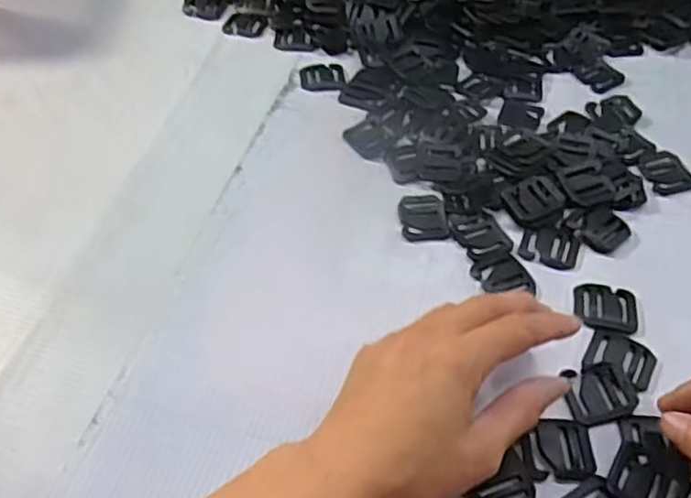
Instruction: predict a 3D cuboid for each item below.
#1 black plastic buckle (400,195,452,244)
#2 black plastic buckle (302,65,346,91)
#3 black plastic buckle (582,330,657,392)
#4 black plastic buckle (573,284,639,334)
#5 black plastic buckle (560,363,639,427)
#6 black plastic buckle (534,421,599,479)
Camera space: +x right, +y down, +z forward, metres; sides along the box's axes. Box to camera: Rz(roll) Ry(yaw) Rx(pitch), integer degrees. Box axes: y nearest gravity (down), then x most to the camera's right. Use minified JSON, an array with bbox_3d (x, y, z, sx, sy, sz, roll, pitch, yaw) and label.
[{"bbox_3d":[0.050,-0.021,0.425,0.029,0.004,0.036,-3,50,-3],"label":"black plastic buckle"},{"bbox_3d":[-0.018,-0.138,0.527,0.034,0.004,0.032,-1,49,-1],"label":"black plastic buckle"},{"bbox_3d":[0.149,0.058,0.359,0.035,0.004,0.029,25,54,20],"label":"black plastic buckle"},{"bbox_3d":[0.149,0.033,0.381,0.035,0.004,0.031,11,50,9],"label":"black plastic buckle"},{"bbox_3d":[0.132,0.074,0.346,0.034,0.004,0.029,-10,50,-9],"label":"black plastic buckle"},{"bbox_3d":[0.108,0.097,0.326,0.026,0.004,0.030,0,49,0],"label":"black plastic buckle"}]

